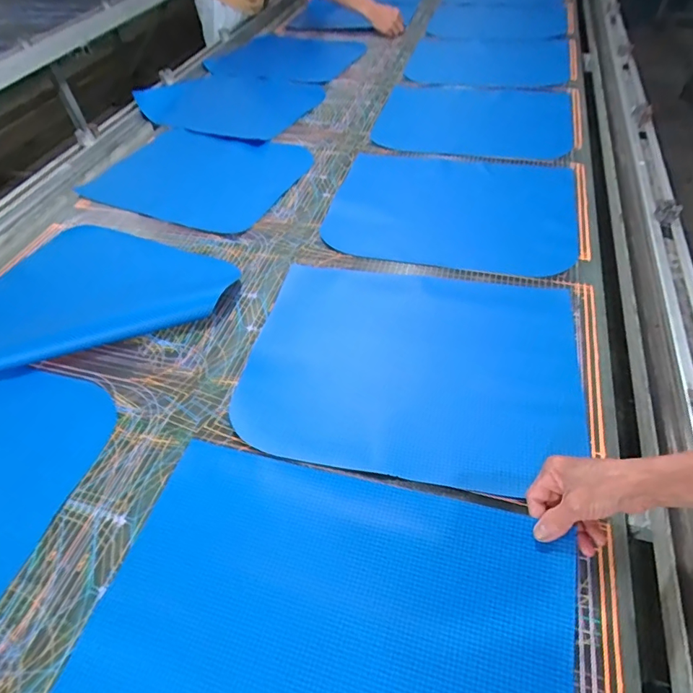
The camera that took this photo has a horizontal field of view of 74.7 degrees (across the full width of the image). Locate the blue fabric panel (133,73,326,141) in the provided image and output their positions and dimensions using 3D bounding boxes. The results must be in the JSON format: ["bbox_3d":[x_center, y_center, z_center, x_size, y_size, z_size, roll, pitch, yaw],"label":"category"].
[{"bbox_3d":[-0.332,-0.708,1.320,0.478,0.054,0.364,21,55,20],"label":"blue fabric panel"}]

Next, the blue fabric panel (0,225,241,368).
[{"bbox_3d":[-0.441,-0.080,0.773,0.430,0.040,0.341,18,54,18],"label":"blue fabric panel"}]

